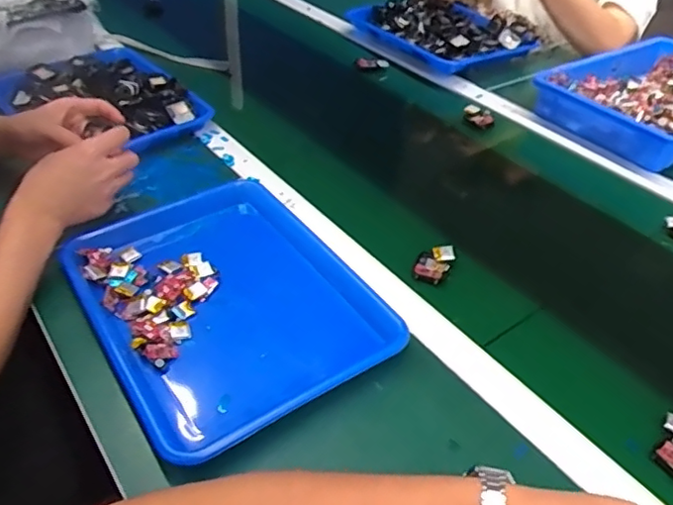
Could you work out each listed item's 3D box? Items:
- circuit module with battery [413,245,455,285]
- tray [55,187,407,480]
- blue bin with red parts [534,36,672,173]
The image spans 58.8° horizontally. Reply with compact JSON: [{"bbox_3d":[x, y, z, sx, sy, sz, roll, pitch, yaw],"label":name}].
[{"bbox_3d":[0.111,0.012,0.681,0.037,0.020,0.050,18,44,19],"label":"circuit module with battery"},{"bbox_3d":[-0.110,0.049,0.637,0.262,0.045,0.338,-24,47,-25],"label":"tray"},{"bbox_3d":[0.526,-0.253,0.970,0.363,0.059,0.248,-24,47,-25],"label":"blue bin with red parts"}]

